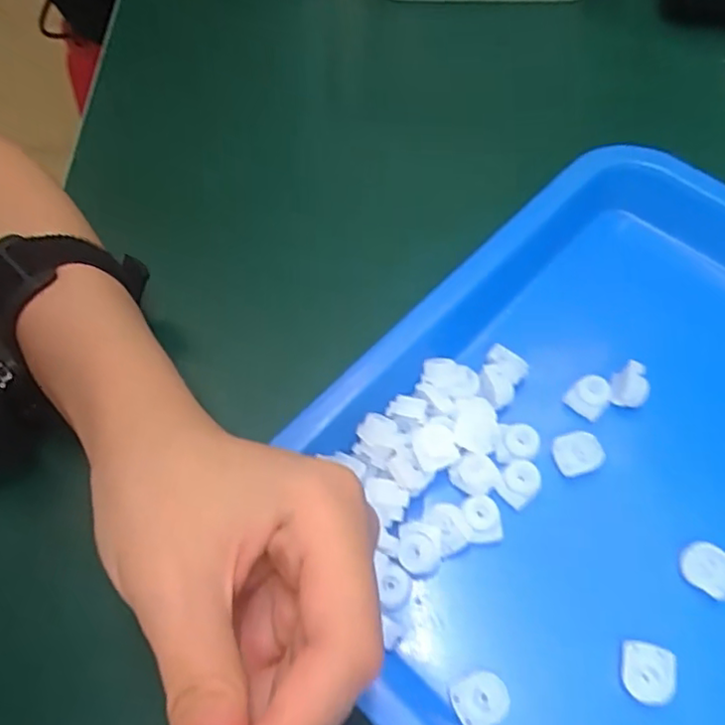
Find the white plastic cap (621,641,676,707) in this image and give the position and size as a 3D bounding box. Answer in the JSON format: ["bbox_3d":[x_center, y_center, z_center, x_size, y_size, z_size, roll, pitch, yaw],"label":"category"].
[{"bbox_3d":[0.100,0.108,0.228,0.018,0.004,0.019,6,72,5],"label":"white plastic cap"}]

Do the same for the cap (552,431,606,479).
[{"bbox_3d":[0.089,0.038,0.271,0.018,0.011,0.016,-16,60,-7],"label":"cap"}]

